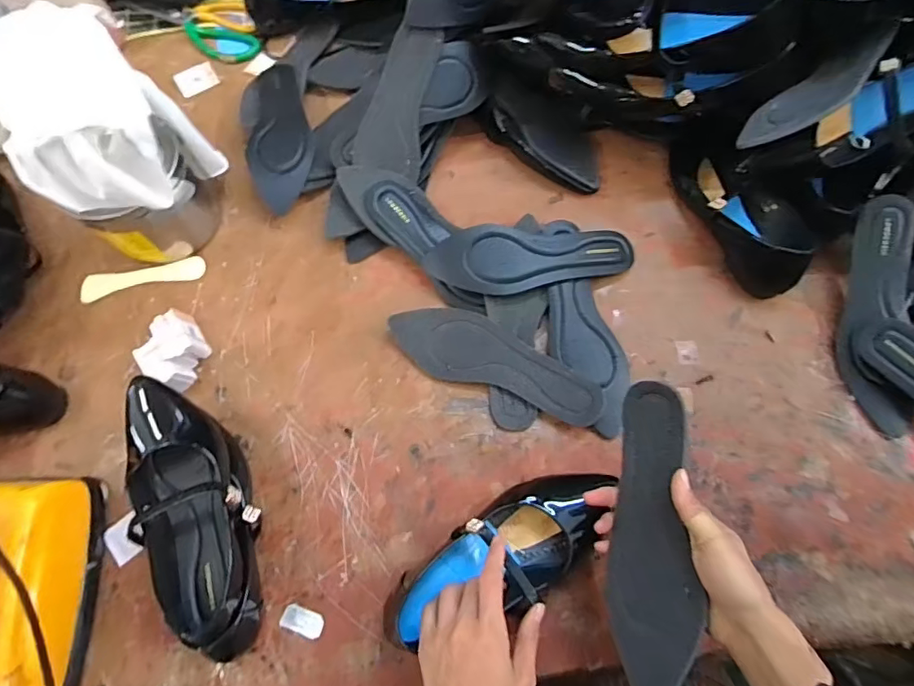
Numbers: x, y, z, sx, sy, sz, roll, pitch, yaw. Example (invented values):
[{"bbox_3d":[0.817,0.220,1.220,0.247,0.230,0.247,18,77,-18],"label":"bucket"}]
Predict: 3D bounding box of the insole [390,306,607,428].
[{"bbox_3d":[0.041,0.015,0.557,0.227,0.026,0.075,19,72,9],"label":"insole"}]

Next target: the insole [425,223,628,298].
[{"bbox_3d":[0.082,-0.094,0.585,0.225,0.021,0.075,-2,70,2],"label":"insole"}]

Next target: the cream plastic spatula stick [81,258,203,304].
[{"bbox_3d":[-0.369,-0.077,0.624,0.143,0.006,0.031,-12,70,-2],"label":"cream plastic spatula stick"}]

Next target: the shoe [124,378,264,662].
[{"bbox_3d":[-0.242,0.156,0.501,0.093,0.073,0.261,-28,72,-7],"label":"shoe"}]

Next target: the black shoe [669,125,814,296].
[{"bbox_3d":[0.311,-0.154,0.585,0.087,0.056,0.211,-27,71,-7],"label":"black shoe"}]

